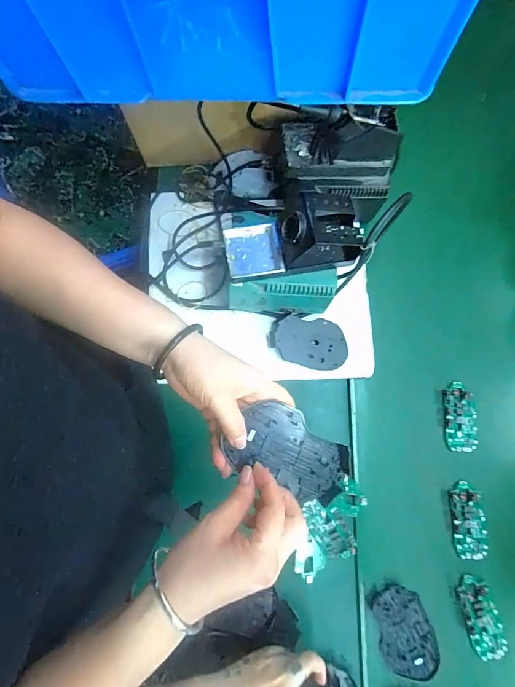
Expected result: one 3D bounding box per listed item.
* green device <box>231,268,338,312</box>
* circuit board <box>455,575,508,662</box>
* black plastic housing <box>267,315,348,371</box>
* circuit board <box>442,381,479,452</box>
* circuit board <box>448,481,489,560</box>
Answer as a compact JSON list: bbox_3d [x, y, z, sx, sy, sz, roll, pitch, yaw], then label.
[{"bbox_3d":[0.031,-0.070,0.505,0.136,0.096,0.035,2,80,0],"label":"green device"},{"bbox_3d":[0.299,0.365,0.478,0.046,0.006,0.102,-14,80,-3],"label":"circuit board"},{"bbox_3d":[0.074,0.000,0.530,0.114,0.024,0.071,6,80,0],"label":"black plastic housing"},{"bbox_3d":[0.299,0.108,0.527,0.047,0.007,0.097,1,80,-1],"label":"circuit board"},{"bbox_3d":[0.295,0.247,0.503,0.045,0.009,0.098,-2,80,-1],"label":"circuit board"}]

